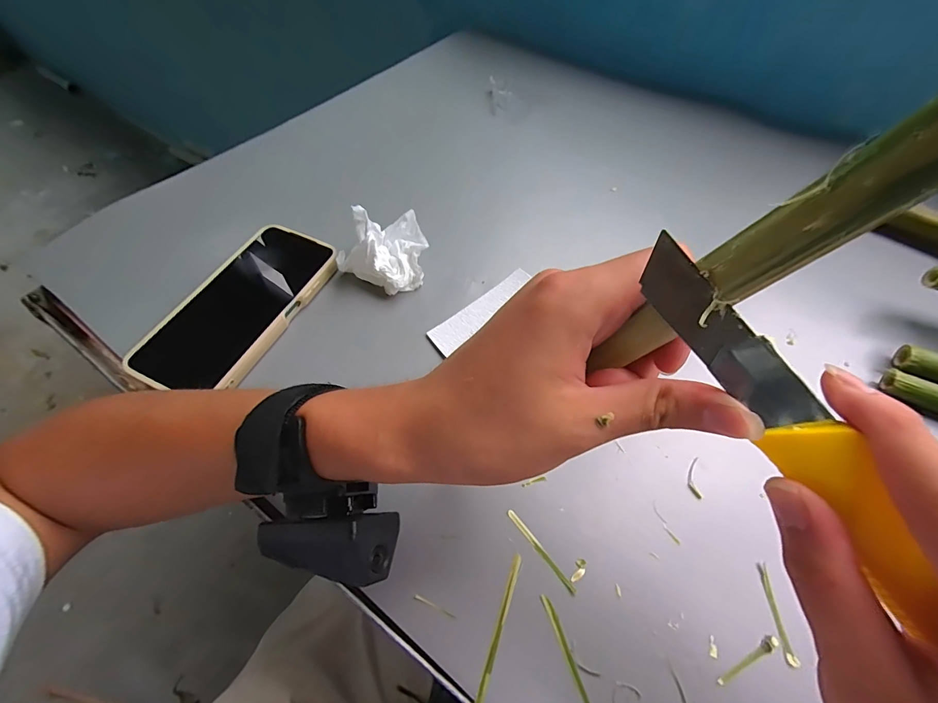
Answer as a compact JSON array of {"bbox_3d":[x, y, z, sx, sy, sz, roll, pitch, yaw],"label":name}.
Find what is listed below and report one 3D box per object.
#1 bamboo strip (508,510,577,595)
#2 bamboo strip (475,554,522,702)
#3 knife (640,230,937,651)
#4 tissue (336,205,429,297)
[{"bbox_3d":[0.044,0.121,0.246,0.005,0.004,0.057,-35,66,-19],"label":"bamboo strip"},{"bbox_3d":[0.010,0.163,0.212,0.007,0.009,0.109,20,49,10],"label":"bamboo strip"},{"bbox_3d":[0.104,0.025,0.131,0.018,0.015,0.144,-36,88,-20],"label":"knife"},{"bbox_3d":[-0.066,-0.095,0.342,0.069,0.051,0.075,21,62,11],"label":"tissue"}]

